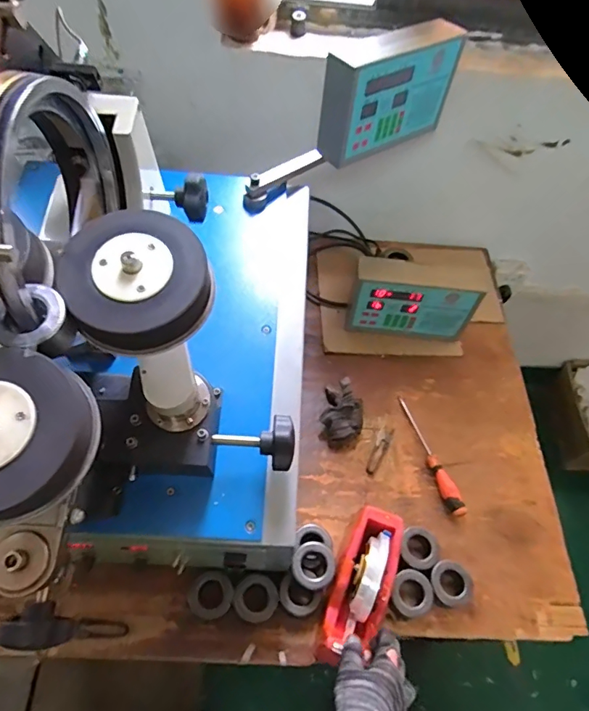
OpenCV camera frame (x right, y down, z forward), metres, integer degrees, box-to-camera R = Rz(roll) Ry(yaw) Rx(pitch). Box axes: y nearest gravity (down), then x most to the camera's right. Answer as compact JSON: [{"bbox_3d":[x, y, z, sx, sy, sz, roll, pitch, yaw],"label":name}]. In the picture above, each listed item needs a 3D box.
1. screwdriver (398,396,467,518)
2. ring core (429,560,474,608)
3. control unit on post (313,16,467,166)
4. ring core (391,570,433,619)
[{"bbox_3d":[0.231,0.166,0.800,0.023,0.037,0.225,-13,61,-12],"label":"screwdriver"},{"bbox_3d":[0.231,0.336,0.687,0.059,0.028,0.059,2,59,-3],"label":"ring core"},{"bbox_3d":[0.144,-0.404,0.716,0.226,0.141,0.071,-32,66,-21],"label":"control unit on post"},{"bbox_3d":[0.170,0.346,0.677,0.059,0.031,0.058,2,59,-3],"label":"ring core"}]

